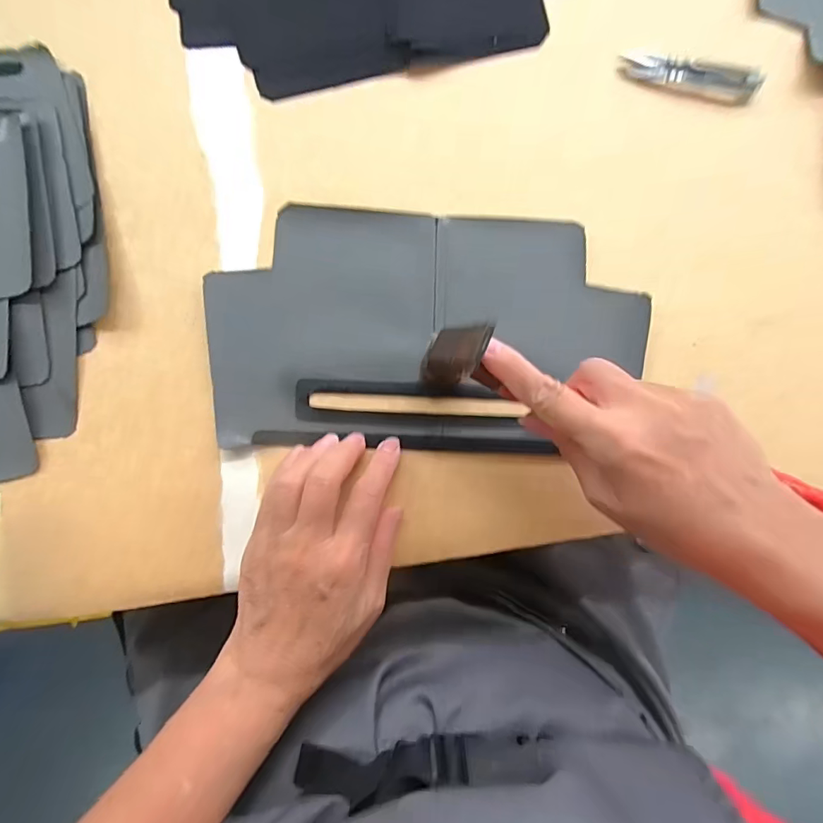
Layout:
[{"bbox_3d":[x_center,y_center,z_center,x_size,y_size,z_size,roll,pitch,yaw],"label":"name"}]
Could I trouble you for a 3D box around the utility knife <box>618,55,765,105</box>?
[{"bbox_3d":[0.207,-0.250,0.358,0.102,0.006,0.025,11,84,-2],"label":"utility knife"}]

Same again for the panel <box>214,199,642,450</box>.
[{"bbox_3d":[0.013,-0.056,0.331,0.285,0.010,0.162,1,85,-3],"label":"panel"}]

